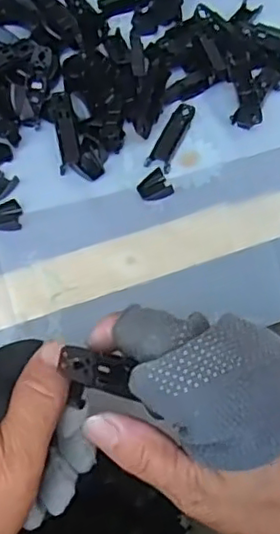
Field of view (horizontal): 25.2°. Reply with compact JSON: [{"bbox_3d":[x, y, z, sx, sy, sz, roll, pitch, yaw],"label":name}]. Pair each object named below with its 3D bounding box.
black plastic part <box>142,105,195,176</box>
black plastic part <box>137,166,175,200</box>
[{"bbox_3d":[0.024,-0.099,0.467,0.019,0.006,0.070,19,60,7],"label":"black plastic part"},{"bbox_3d":[0.011,-0.057,0.440,0.023,0.008,0.019,-29,65,-19],"label":"black plastic part"}]

